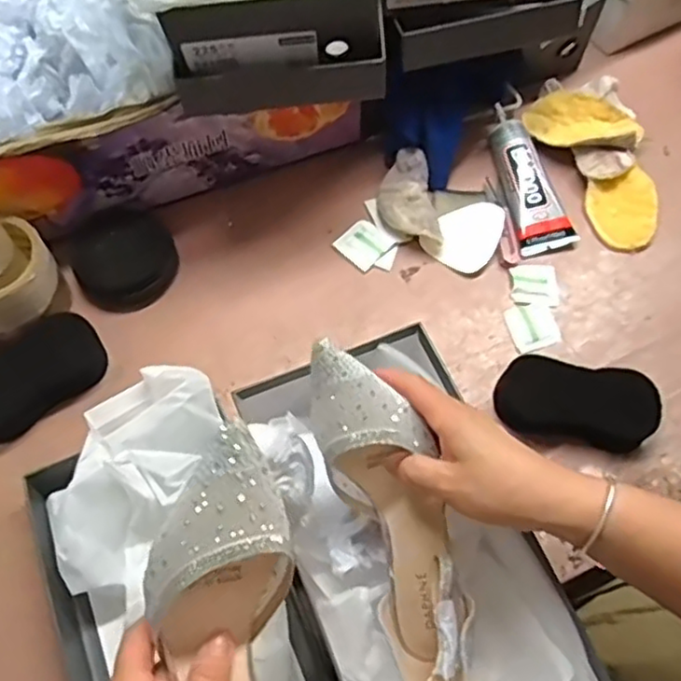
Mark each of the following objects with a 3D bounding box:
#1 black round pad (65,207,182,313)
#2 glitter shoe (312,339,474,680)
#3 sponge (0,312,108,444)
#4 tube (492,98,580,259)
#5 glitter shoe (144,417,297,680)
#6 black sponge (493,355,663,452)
[{"bbox_3d":[-0.207,-0.083,0.641,0.094,0.032,0.109,-24,67,-12],"label":"black round pad"},{"bbox_3d":[0.036,0.111,0.447,0.064,0.079,0.230,-18,92,-9],"label":"glitter shoe"},{"bbox_3d":[-0.267,0.030,0.591,0.123,0.033,0.061,-37,70,-17],"label":"sponge"},{"bbox_3d":[0.184,-0.165,0.681,0.054,0.025,0.165,-16,66,-8],"label":"tube"},{"bbox_3d":[-0.057,0.163,0.354,0.075,0.073,0.227,-8,88,-5],"label":"glitter shoe"},{"bbox_3d":[0.201,0.053,0.584,0.130,0.037,0.067,16,65,8],"label":"black sponge"}]

